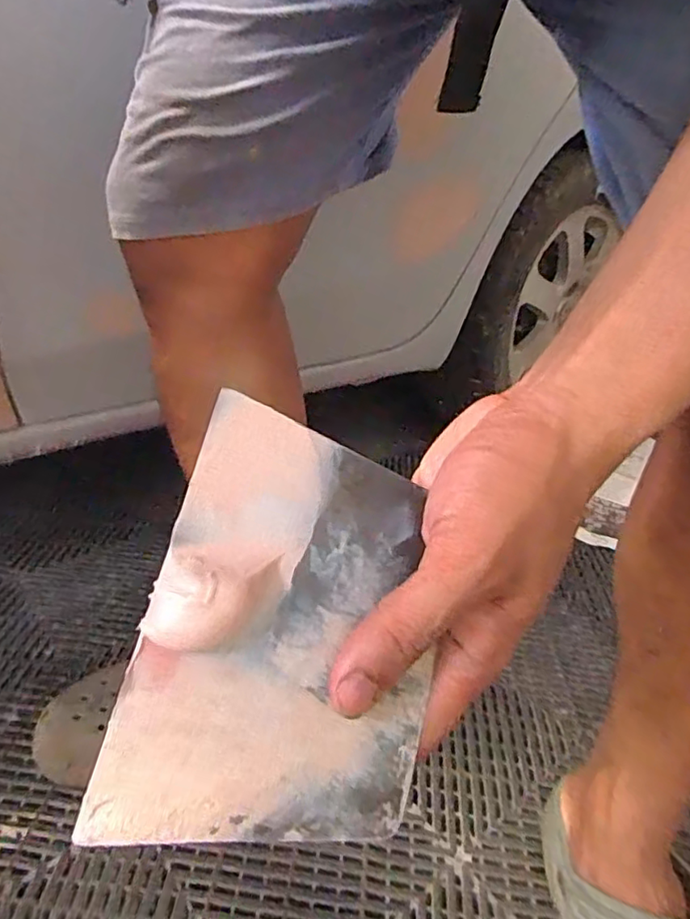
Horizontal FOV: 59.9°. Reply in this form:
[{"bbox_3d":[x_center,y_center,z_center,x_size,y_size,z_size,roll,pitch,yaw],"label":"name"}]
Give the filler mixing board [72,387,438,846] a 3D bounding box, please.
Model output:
[{"bbox_3d":[-0.016,0.057,0.199,0.095,0.137,0.010,17,-15,-9],"label":"filler mixing board"}]

